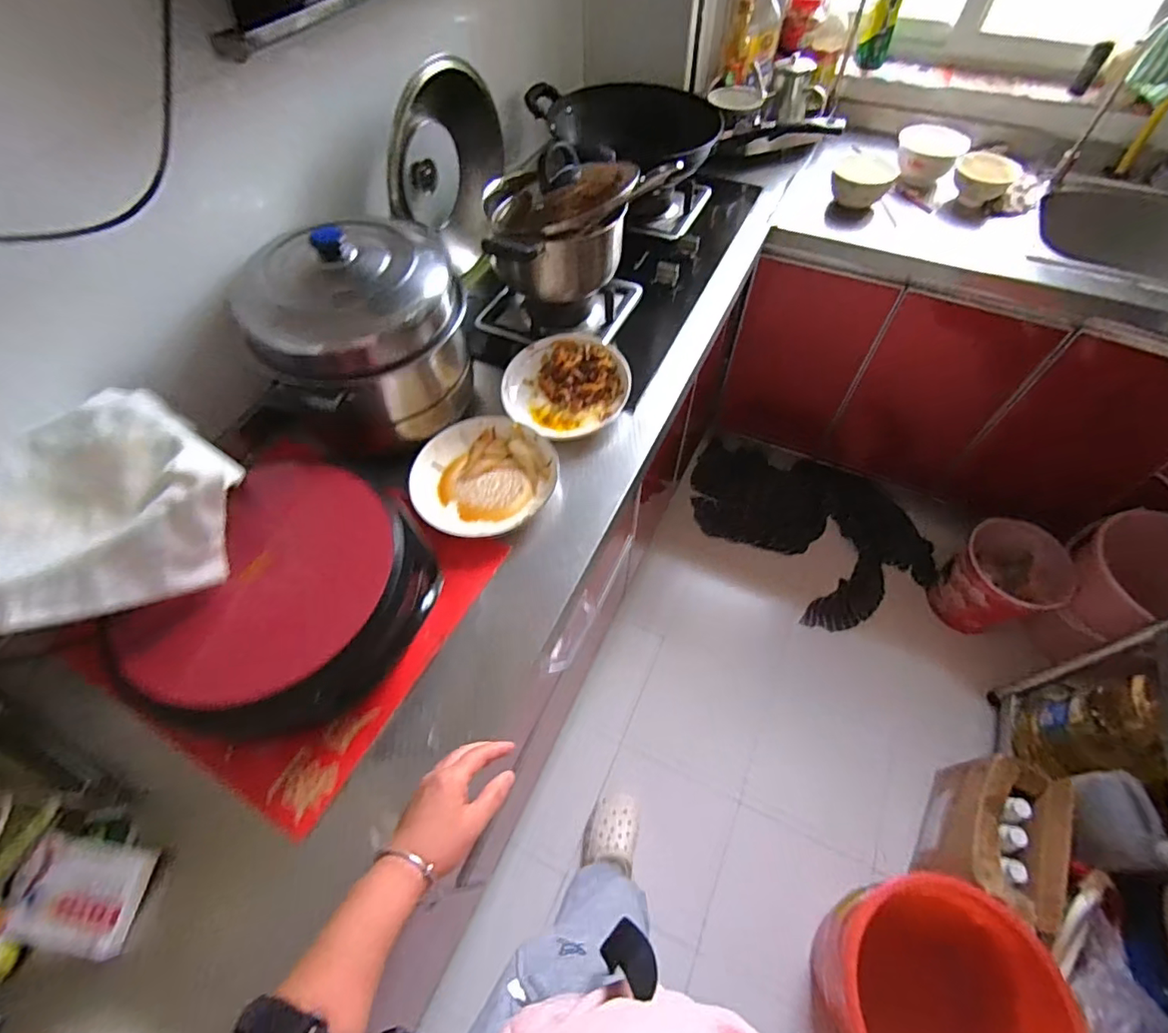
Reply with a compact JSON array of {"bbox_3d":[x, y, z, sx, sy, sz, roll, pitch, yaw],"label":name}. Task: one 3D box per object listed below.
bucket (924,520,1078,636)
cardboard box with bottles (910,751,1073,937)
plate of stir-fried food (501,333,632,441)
[{"bbox_3d":[1.050,0.167,1.388,0.224,0.250,0.236,-1,57,1],"label":"bucket"},{"bbox_3d":[0.793,0.637,1.072,0.194,0.252,0.293,21,60,15],"label":"cardboard box with bottles"},{"bbox_3d":[-0.030,-0.208,0.848,0.194,0.046,0.187,-1,57,1],"label":"plate of stir-fried food"}]

